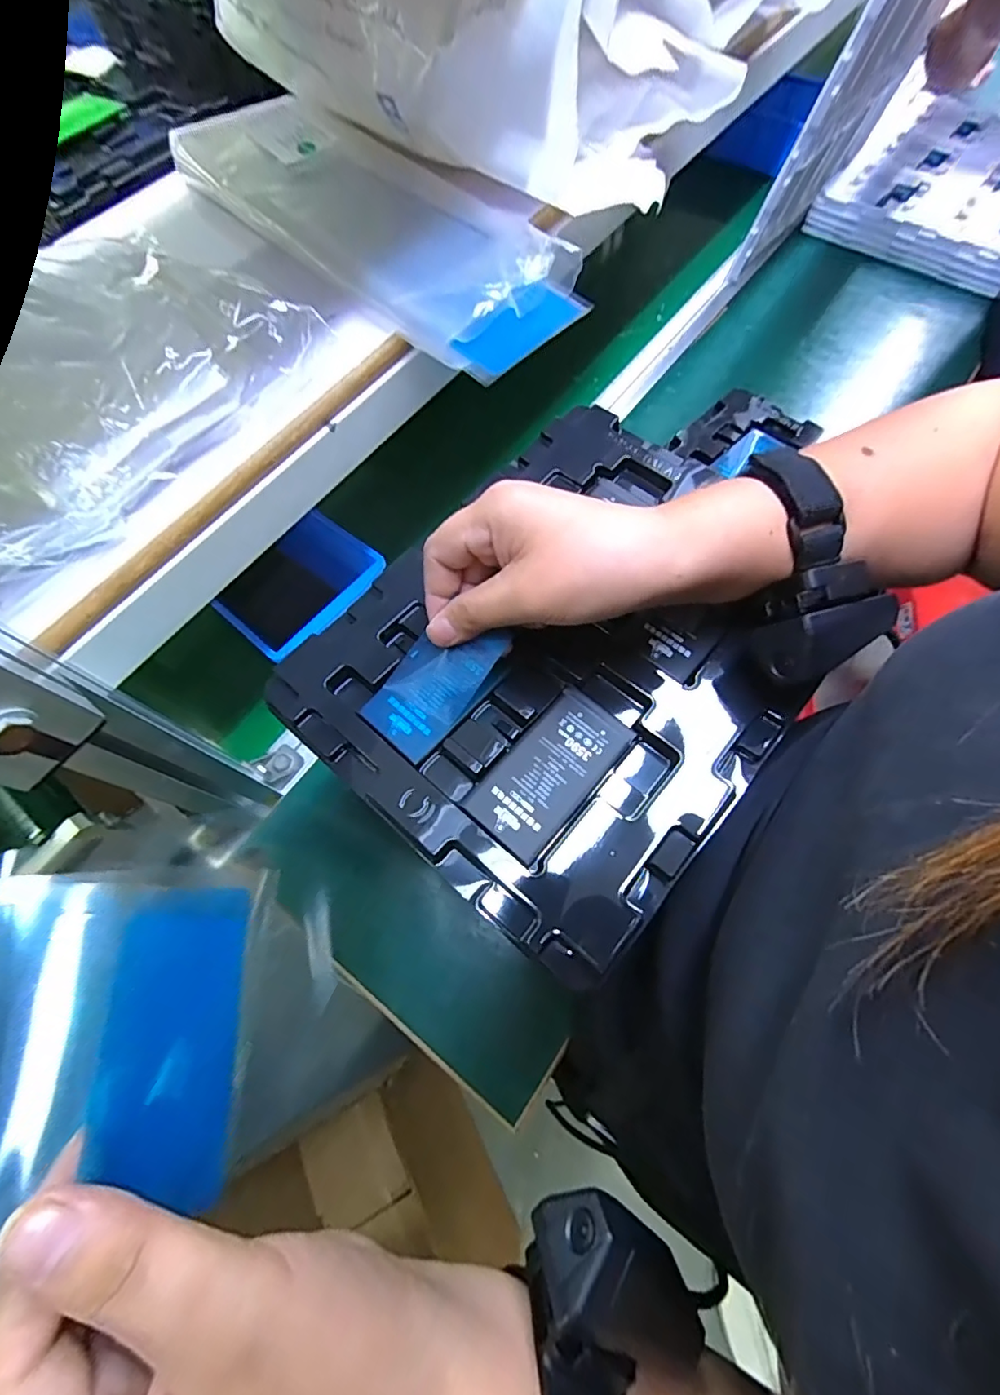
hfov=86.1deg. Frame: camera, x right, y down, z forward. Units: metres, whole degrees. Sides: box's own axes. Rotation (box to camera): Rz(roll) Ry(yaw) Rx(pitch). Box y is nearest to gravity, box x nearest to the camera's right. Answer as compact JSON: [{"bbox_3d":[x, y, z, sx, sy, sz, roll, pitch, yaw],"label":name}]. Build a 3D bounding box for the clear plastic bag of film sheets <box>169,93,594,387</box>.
[{"bbox_3d":[-0.098,-0.346,0.386,0.118,0.035,0.345,-42,71,-14],"label":"clear plastic bag of film sheets"}]

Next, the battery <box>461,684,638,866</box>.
[{"bbox_3d":[0.024,0.034,0.264,0.044,0.006,0.084,38,74,17],"label":"battery"}]

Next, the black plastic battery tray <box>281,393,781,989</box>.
[{"bbox_3d":[0.040,-0.033,0.290,0.217,0.018,0.272,33,73,16],"label":"black plastic battery tray"}]

